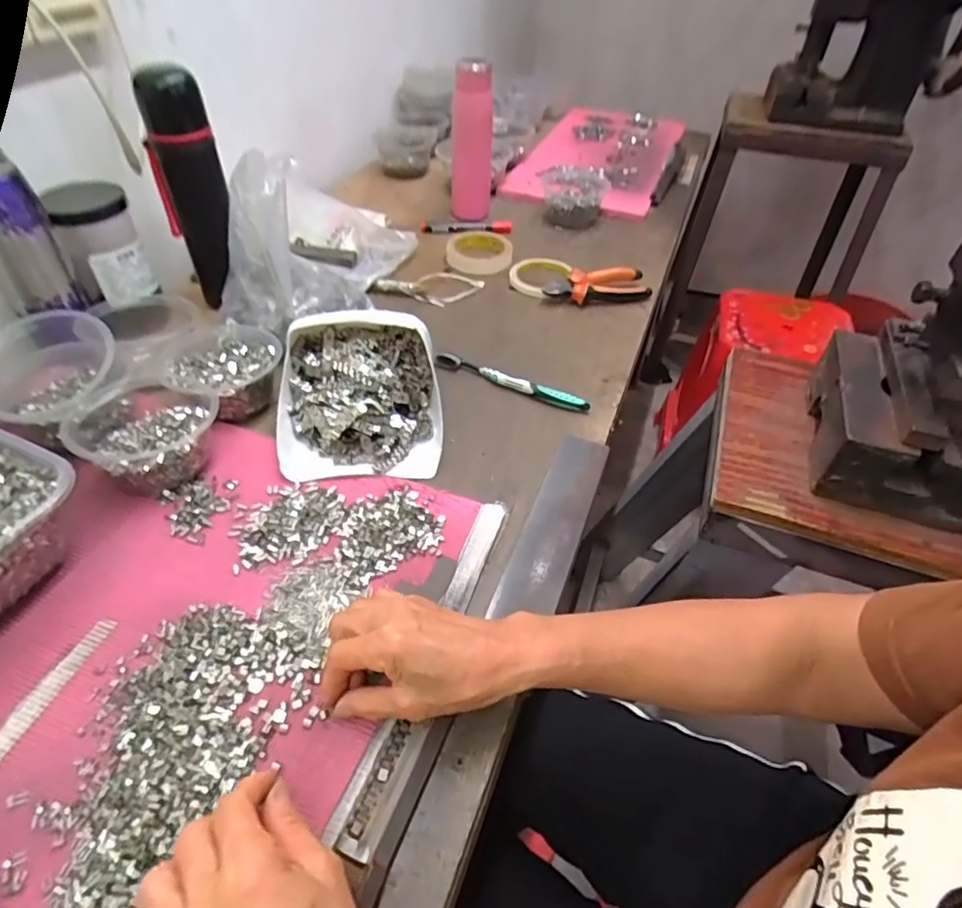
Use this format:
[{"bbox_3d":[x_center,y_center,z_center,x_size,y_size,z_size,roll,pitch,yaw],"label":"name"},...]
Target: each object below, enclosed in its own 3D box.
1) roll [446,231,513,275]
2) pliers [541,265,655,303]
[{"bbox_3d":[-0.001,-0.311,0.874,0.098,0.015,0.108,8,45,2],"label":"roll"},{"bbox_3d":[0.166,-0.234,0.791,0.149,0.036,0.053,-10,47,-15],"label":"pliers"}]

